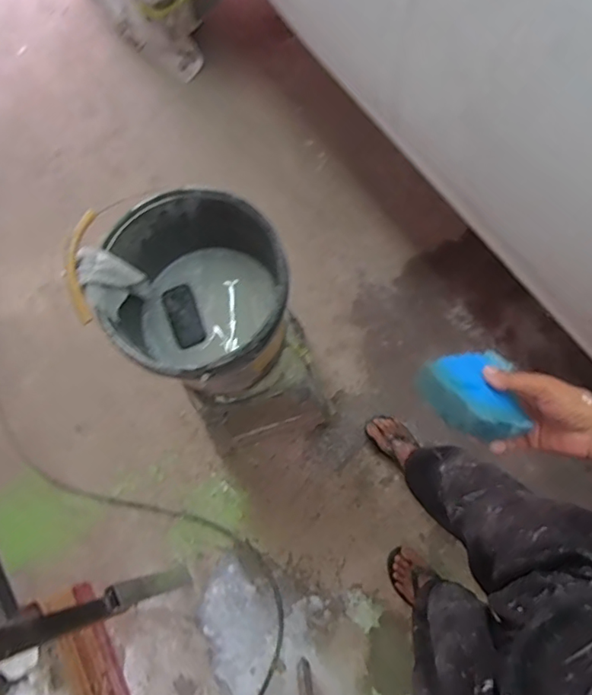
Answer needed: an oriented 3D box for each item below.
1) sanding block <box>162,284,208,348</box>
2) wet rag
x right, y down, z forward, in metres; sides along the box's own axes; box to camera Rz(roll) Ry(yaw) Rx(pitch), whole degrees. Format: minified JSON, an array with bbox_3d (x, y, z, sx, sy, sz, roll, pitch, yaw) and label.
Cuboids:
[{"bbox_3d":[-0.213,-0.060,0.985,0.057,0.018,0.118,-23,74,-2],"label":"sanding block"},{"bbox_3d":[-0.309,-0.104,0.840,0.073,0.106,0.094,22,77,10],"label":"wet rag"}]

